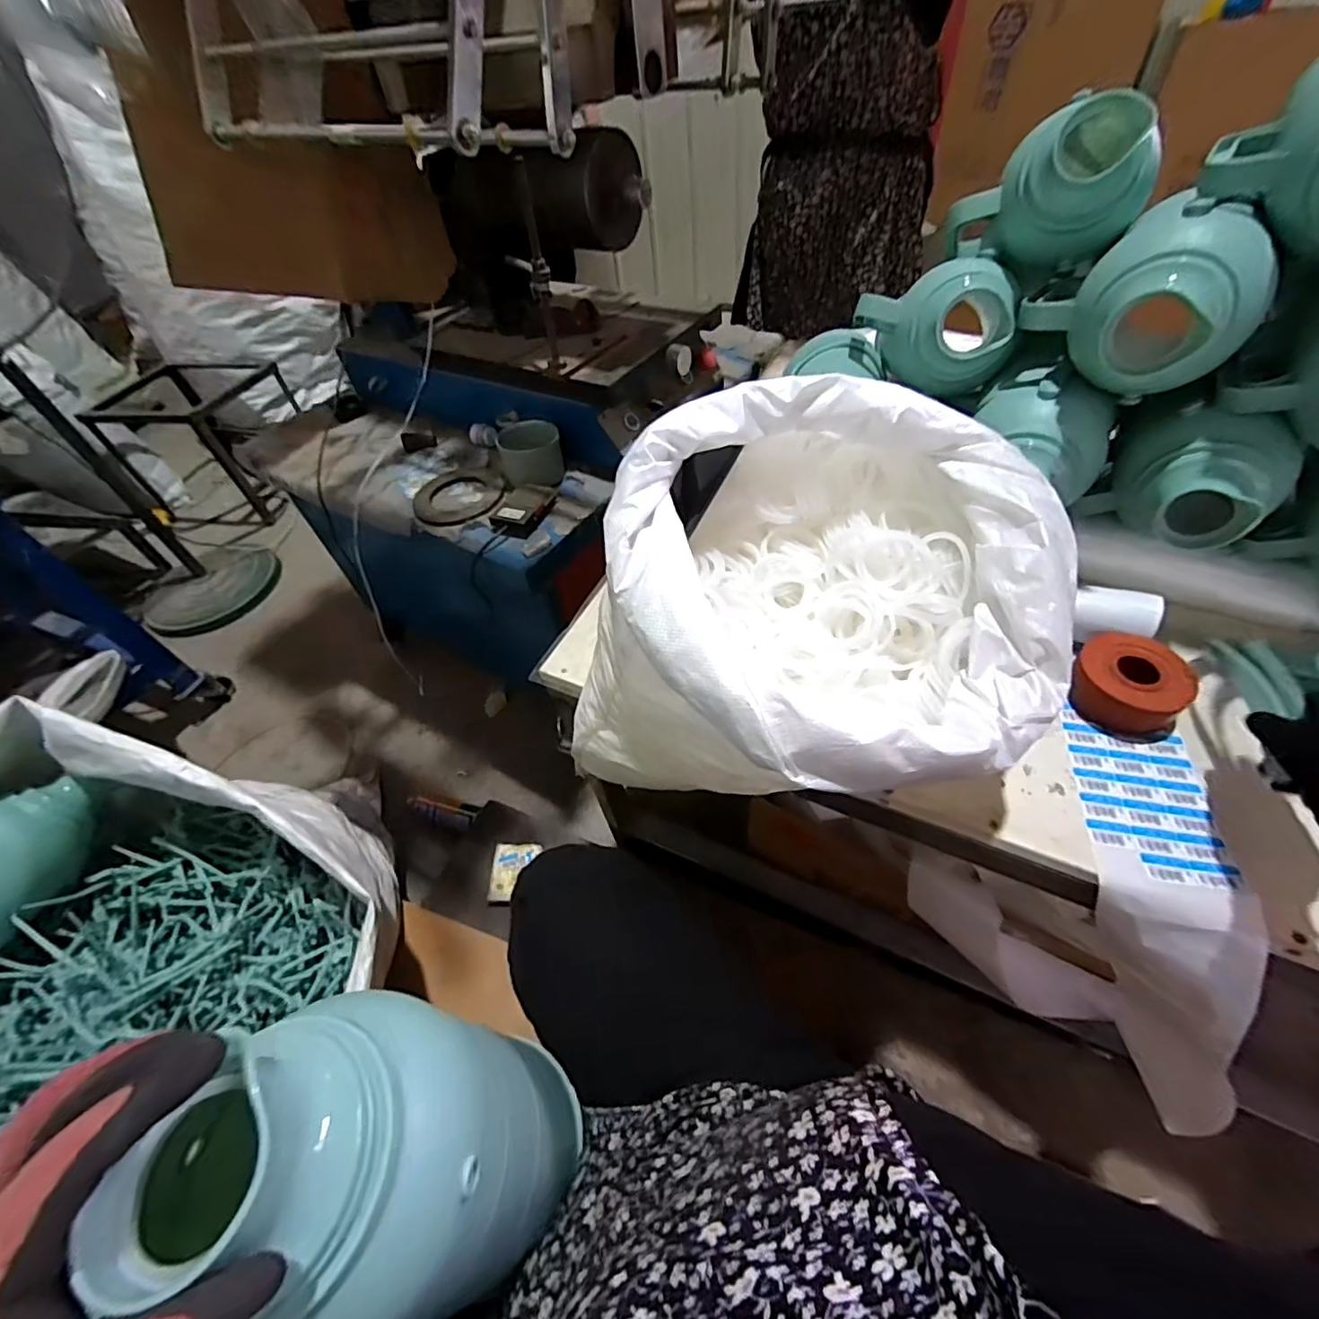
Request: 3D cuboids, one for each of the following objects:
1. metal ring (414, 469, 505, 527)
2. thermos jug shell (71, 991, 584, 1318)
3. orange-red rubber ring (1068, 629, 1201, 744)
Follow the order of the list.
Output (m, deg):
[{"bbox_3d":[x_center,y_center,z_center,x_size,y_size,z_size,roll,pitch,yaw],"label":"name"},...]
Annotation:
[{"bbox_3d":[-0.346,-0.287,0.976,0.157,0.013,0.165,-3,51,3],"label":"metal ring"},{"bbox_3d":[-0.141,0.293,0.299,0.114,0.287,0.163,33,61,28],"label":"thermos jug shell"},{"bbox_3d":[0.491,0.025,0.585,0.102,0.064,0.103,-3,51,3],"label":"orange-red rubber ring"}]

